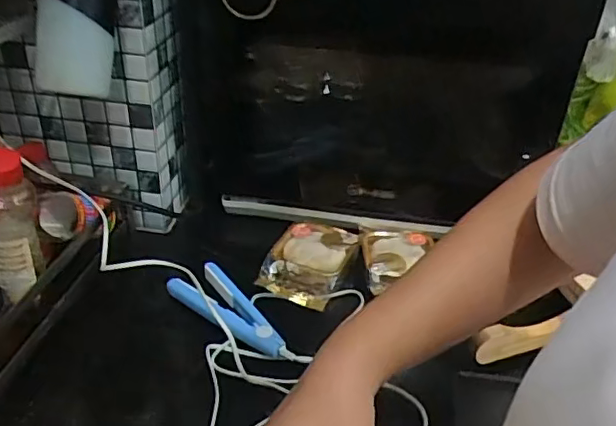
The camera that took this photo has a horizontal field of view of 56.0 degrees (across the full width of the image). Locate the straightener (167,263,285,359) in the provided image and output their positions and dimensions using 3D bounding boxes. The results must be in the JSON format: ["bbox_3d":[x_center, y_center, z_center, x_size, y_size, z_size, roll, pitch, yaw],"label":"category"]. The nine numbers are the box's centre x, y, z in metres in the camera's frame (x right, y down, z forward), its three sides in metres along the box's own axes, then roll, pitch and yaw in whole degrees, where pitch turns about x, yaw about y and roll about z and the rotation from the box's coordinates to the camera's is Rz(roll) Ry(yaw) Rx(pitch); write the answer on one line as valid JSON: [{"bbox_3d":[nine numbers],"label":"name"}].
[{"bbox_3d":[-0.082,0.103,0.633,0.055,0.025,0.164,-27,44,-37],"label":"straightener"}]

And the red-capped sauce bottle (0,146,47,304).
[{"bbox_3d":[-0.270,0.011,0.525,0.040,0.138,0.043,-4,13,-9],"label":"red-capped sauce bottle"}]

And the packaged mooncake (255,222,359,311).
[{"bbox_3d":[0.001,0.056,0.699,0.095,0.026,0.125,17,36,20],"label":"packaged mooncake"}]

